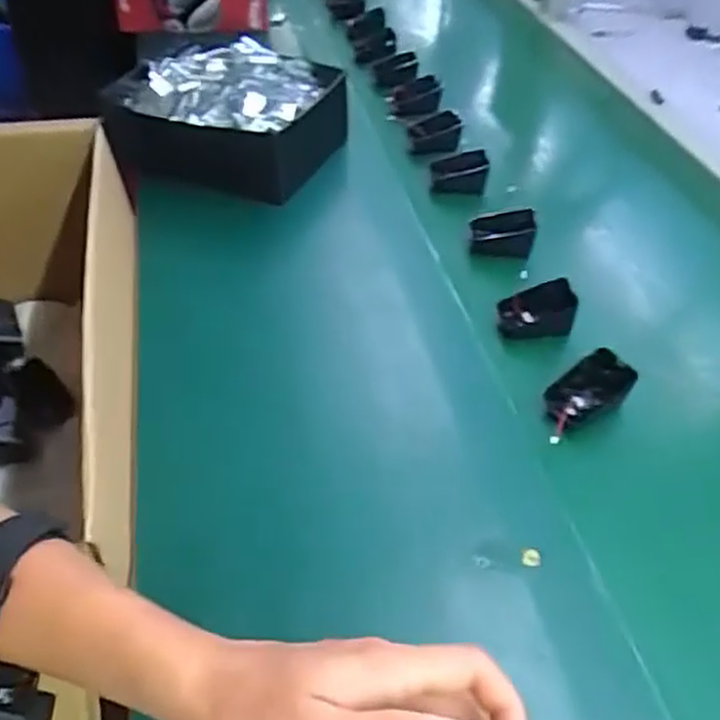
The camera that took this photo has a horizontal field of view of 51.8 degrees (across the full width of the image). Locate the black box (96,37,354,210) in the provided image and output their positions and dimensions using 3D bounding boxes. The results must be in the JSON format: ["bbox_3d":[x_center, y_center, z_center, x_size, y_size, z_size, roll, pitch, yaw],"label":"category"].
[{"bbox_3d":[-0.151,-0.281,0.859,0.256,0.100,0.175,10,42,7],"label":"black box"}]

